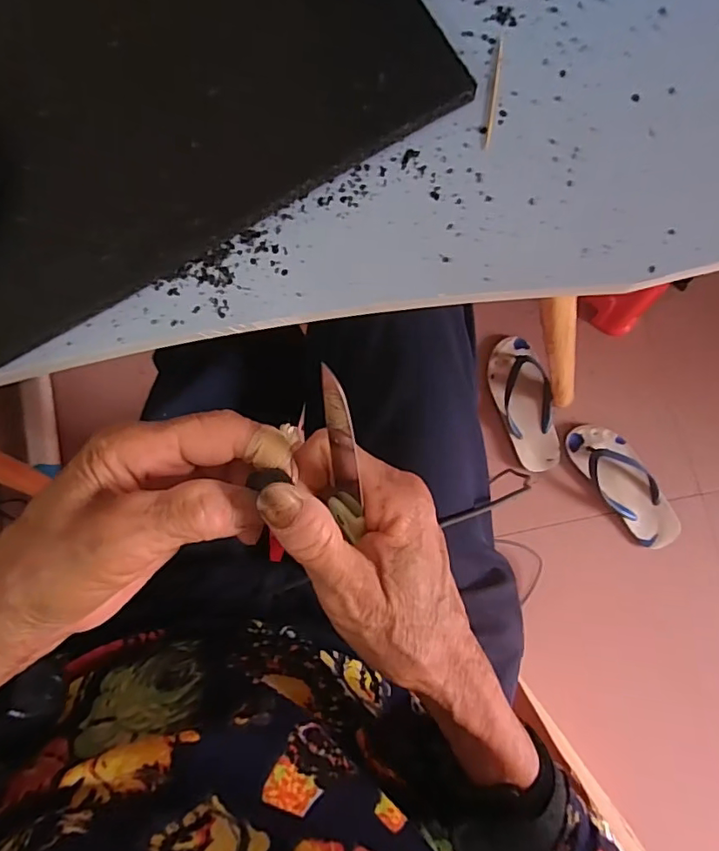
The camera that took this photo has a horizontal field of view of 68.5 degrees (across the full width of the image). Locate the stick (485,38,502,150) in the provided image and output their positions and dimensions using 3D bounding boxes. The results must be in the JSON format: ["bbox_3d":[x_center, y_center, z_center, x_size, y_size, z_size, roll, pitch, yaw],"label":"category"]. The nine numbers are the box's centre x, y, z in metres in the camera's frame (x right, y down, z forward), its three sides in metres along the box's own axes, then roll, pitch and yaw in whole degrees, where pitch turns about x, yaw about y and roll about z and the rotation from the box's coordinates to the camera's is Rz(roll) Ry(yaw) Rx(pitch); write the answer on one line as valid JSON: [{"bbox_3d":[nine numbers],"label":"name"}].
[{"bbox_3d":[0.069,-0.171,0.269,0.004,0.004,0.061,8,84,5],"label":"stick"}]

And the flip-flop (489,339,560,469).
[{"bbox_3d":[0.285,-0.039,0.916,0.093,0.033,0.234,-14,83,3],"label":"flip-flop"}]

